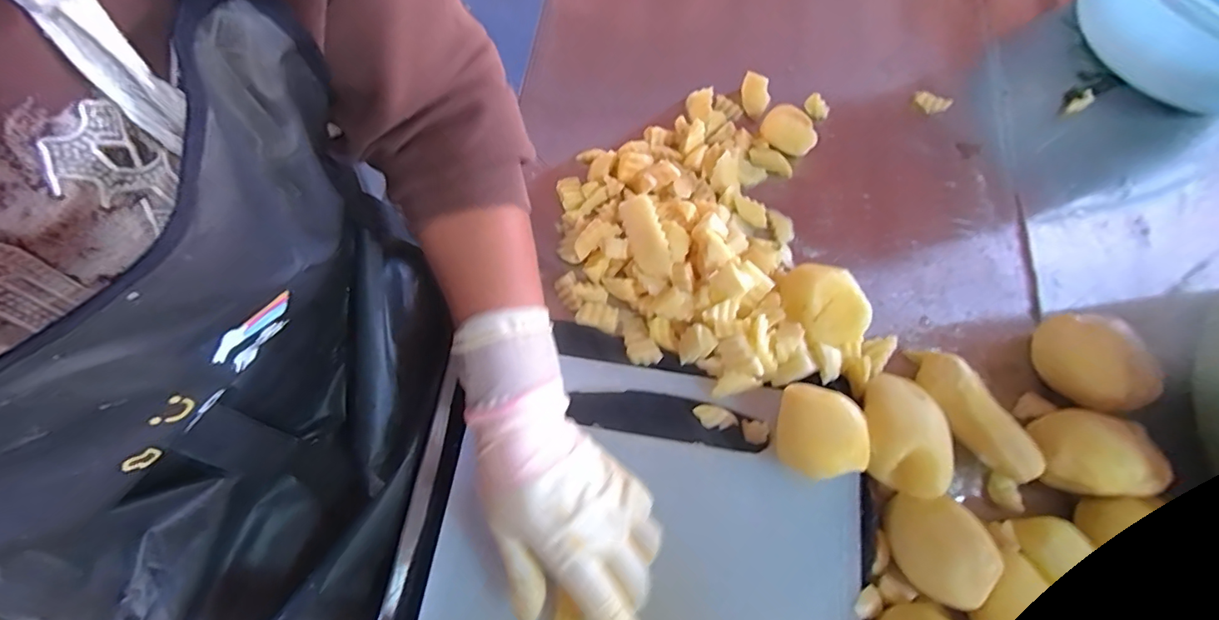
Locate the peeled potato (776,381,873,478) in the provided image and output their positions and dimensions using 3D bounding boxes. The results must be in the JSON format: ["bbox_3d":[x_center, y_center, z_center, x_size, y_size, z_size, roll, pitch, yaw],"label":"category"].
[{"bbox_3d":[0.136,0.081,0.341,0.048,0.046,0.057,3,70,-1],"label":"peeled potato"}]

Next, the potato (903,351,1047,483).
[{"bbox_3d":[0.257,0.072,0.366,0.033,0.039,0.100,-28,73,-12],"label":"potato"}]

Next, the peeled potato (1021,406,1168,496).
[{"bbox_3d":[0.325,0.095,0.347,0.070,0.053,0.056,-3,70,-3],"label":"peeled potato"}]

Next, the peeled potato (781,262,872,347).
[{"bbox_3d":[0.163,-0.003,0.389,0.068,0.034,0.054,43,74,12],"label":"peeled potato"}]

